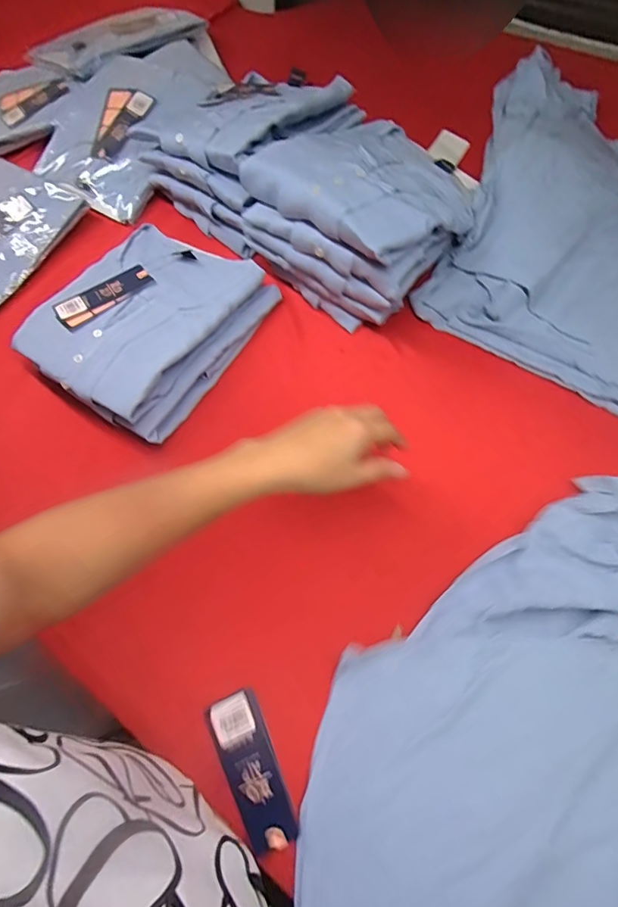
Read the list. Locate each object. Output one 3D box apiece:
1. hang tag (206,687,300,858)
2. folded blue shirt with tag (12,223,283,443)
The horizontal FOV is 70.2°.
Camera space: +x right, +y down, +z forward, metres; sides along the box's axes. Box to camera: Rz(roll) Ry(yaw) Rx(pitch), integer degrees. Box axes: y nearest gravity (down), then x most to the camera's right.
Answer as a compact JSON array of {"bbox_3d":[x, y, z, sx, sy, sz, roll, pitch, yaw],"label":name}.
[{"bbox_3d":[-0.050,0.277,0.386,0.045,0.004,0.118,-24,66,-7],"label":"hang tag"},{"bbox_3d":[-0.207,-0.175,0.550,0.238,0.047,0.260,30,70,12],"label":"folded blue shirt with tag"}]

